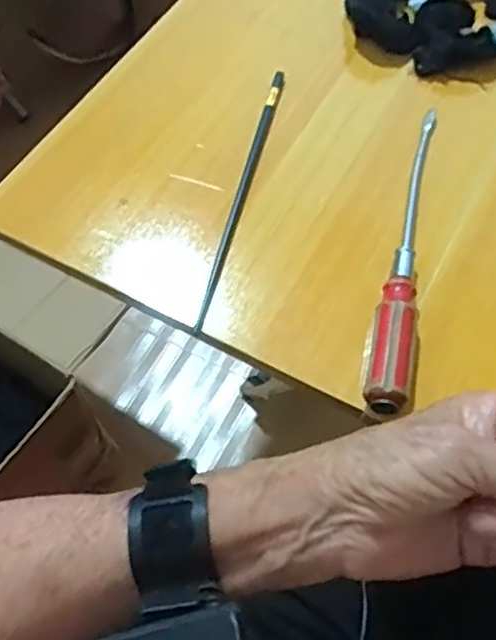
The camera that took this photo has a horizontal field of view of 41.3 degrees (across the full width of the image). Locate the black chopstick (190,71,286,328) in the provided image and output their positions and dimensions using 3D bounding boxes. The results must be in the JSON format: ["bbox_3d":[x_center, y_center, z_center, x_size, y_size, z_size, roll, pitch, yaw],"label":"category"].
[{"bbox_3d":[-0.003,-0.093,0.459,0.008,0.005,0.234,11,60,9],"label":"black chopstick"}]

